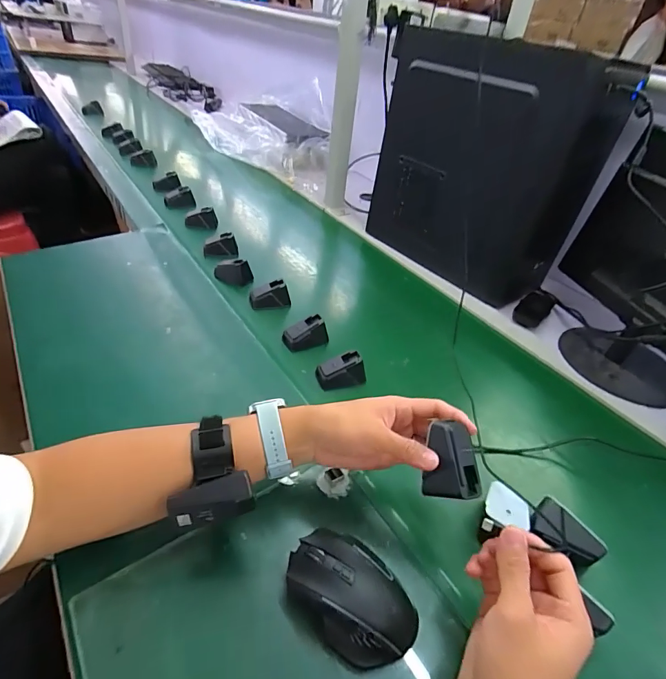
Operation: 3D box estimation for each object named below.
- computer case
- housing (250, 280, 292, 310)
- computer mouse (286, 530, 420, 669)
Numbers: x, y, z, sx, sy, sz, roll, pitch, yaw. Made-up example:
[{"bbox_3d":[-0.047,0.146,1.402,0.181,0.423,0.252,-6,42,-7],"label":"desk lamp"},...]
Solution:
[{"bbox_3d":[0.252,-0.342,0.803,0.182,0.389,0.427,-21,47,-32],"label":"computer case"},{"bbox_3d":[-0.109,-0.075,0.705,0.065,0.045,0.028,-6,41,-18],"label":"housing"},{"bbox_3d":[0.013,0.218,0.346,0.117,0.039,0.072,33,45,27],"label":"computer mouse"}]

